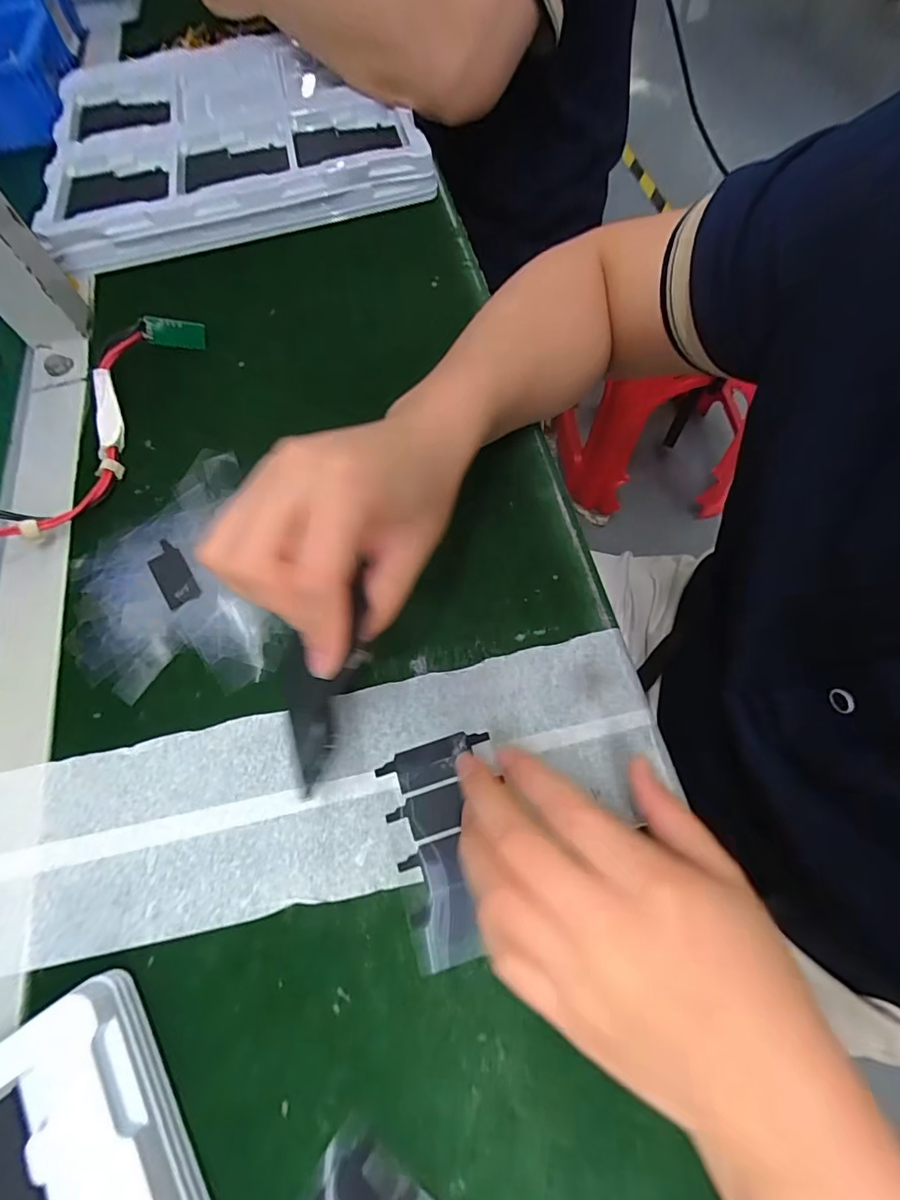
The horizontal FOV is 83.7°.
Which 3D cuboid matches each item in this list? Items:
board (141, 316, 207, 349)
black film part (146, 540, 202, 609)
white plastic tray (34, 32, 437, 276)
[{"bbox_3d":[-0.193,-0.187,0.353,0.039,0.017,0.004,-7,44,-27],"label":"board"},{"bbox_3d":[-0.161,-0.016,0.290,0.019,0.004,0.046,-33,68,-11],"label":"black film part"},{"bbox_3d":[-0.198,-0.424,0.452,0.312,0.040,0.286,-16,66,-3],"label":"white plastic tray"}]

